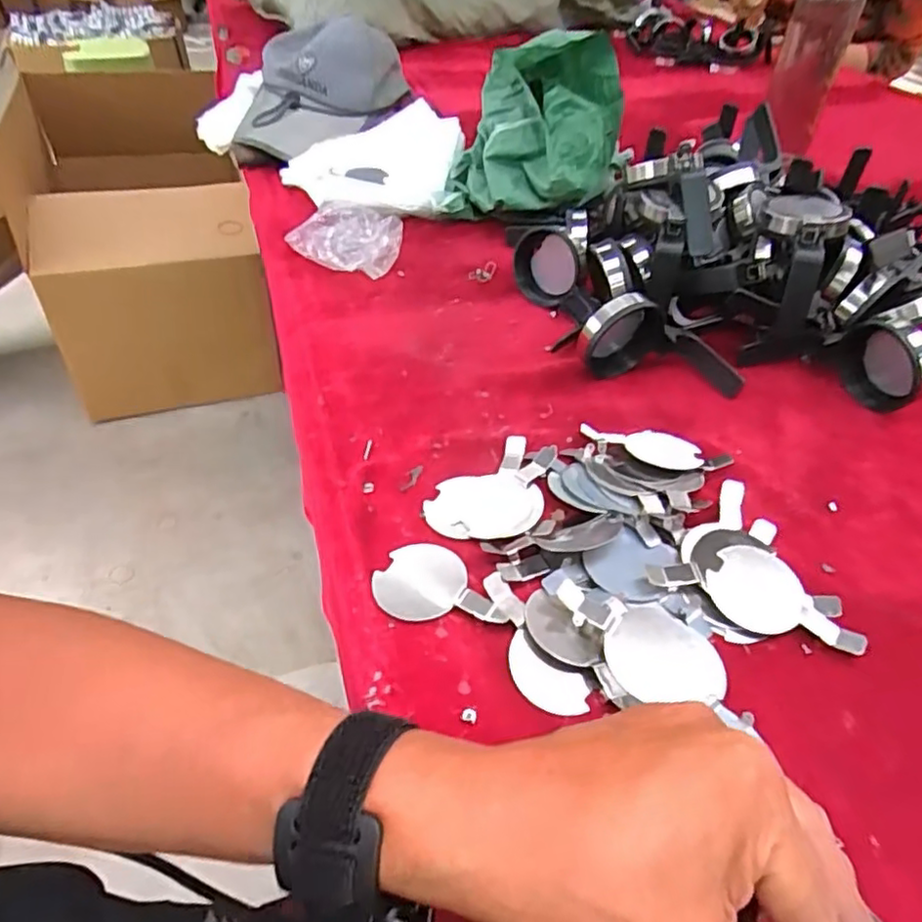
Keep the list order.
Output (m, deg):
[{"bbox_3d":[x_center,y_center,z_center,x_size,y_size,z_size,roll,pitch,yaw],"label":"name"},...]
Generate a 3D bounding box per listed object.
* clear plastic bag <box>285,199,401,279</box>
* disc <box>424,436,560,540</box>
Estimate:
[{"bbox_3d":[-0.111,-0.213,0.633,0.092,0.042,0.078,34,52,27],"label":"clear plastic bag"},{"bbox_3d":[0.025,0.020,0.424,0.095,0.005,0.065,-33,46,-23],"label":"disc"}]

